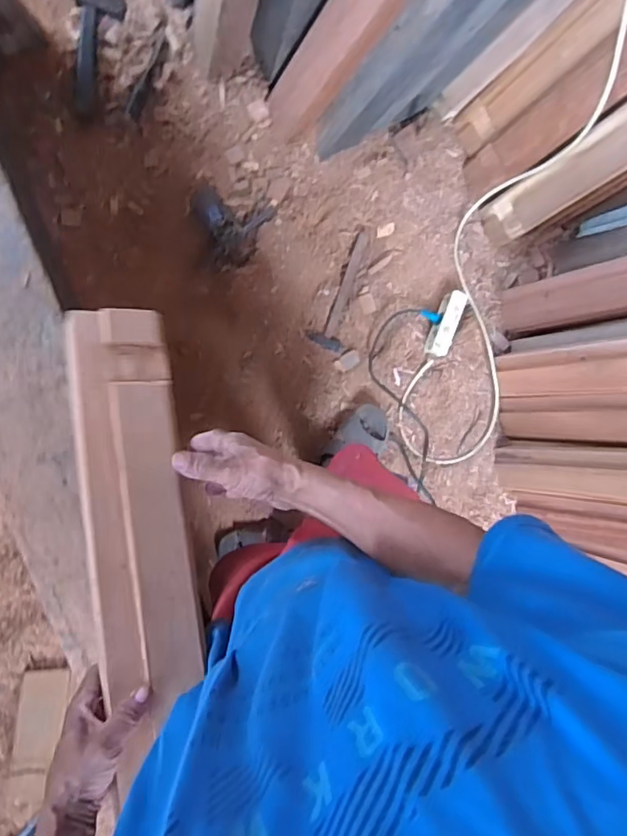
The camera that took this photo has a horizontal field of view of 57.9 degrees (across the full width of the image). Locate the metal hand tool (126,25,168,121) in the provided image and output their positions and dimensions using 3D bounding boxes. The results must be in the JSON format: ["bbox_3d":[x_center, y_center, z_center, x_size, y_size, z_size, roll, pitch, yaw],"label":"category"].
[{"bbox_3d":[-0.385,-0.799,1.317,0.035,0.008,0.214,22,90,-4],"label":"metal hand tool"}]

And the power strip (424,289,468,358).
[{"bbox_3d":[0.320,-0.228,1.365,0.055,0.031,0.163,20,90,-4],"label":"power strip"}]

